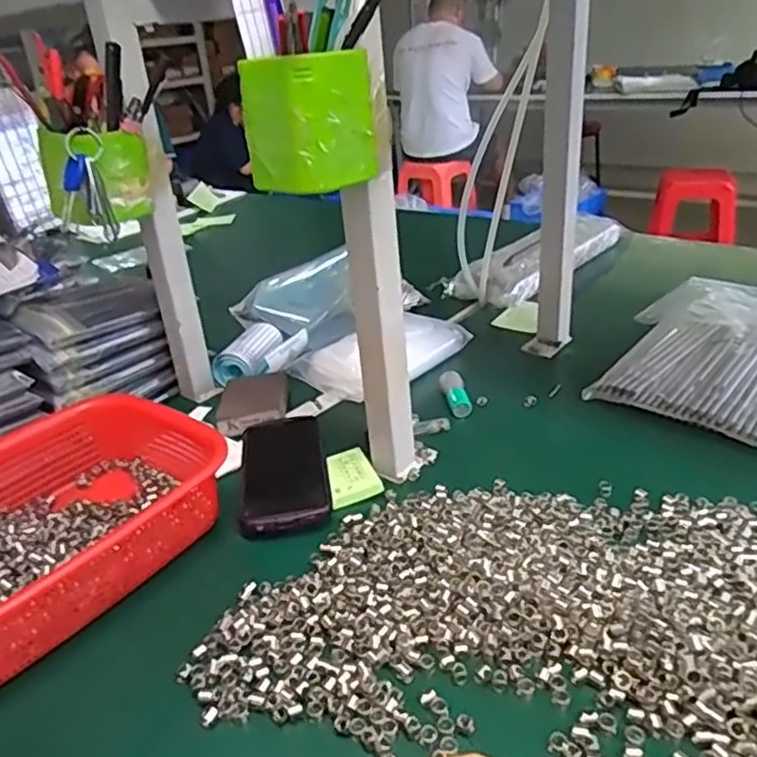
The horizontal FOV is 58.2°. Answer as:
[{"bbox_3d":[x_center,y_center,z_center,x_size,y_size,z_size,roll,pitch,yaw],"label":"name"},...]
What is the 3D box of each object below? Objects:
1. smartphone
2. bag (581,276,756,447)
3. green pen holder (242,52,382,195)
[{"bbox_3d":[-0.090,0.083,0.636,0.076,0.009,0.170,-8,27,-6],"label":"smartphone"},{"bbox_3d":[0.388,-0.043,0.779,0.196,0.031,0.326,16,33,35],"label":"bag"},{"bbox_3d":[-0.045,-0.171,0.455,0.067,0.079,0.070,16,34,35],"label":"green pen holder"}]

